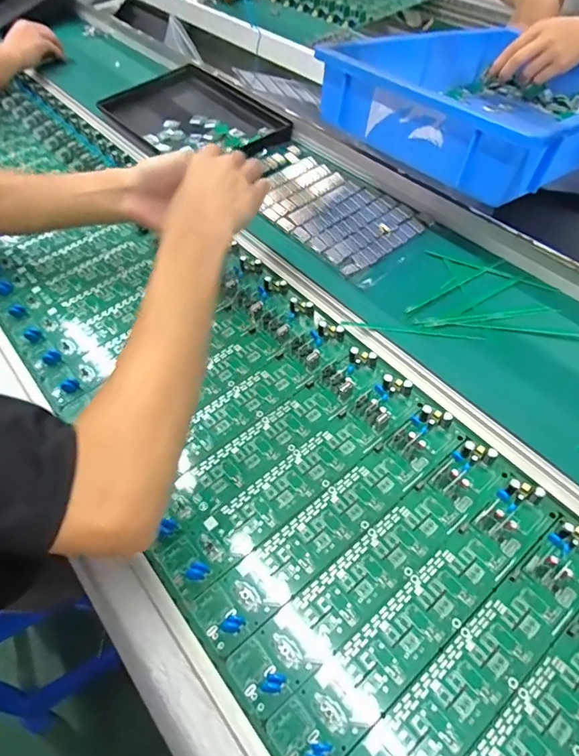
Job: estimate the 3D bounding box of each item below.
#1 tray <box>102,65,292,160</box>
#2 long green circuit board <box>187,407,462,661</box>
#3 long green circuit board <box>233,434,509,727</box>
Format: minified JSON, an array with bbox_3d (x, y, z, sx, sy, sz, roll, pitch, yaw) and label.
[{"bbox_3d":[-0.152,-0.416,0.763,0.184,0.033,0.285,-36,61,-20],"label":"tray"},{"bbox_3d":[0.042,0.115,0.400,0.270,0.013,0.049,-36,61,-20],"label":"long green circuit board"},{"bbox_3d":[0.072,0.145,0.377,0.269,0.013,0.048,-36,61,-20],"label":"long green circuit board"}]

